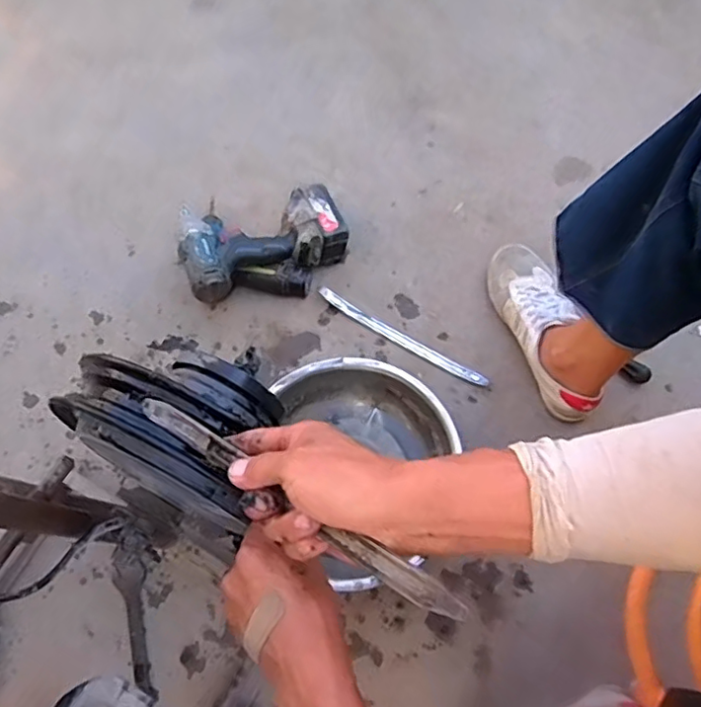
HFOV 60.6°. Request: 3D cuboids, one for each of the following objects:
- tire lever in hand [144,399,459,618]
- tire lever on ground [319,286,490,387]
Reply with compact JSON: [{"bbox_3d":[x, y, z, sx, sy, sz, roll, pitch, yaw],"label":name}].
[{"bbox_3d":[-0.050,0.093,0.409,0.287,0.013,0.018,25,71,32],"label":"tire lever in hand"},{"bbox_3d":[0.078,-0.025,0.911,0.285,0.018,0.022,30,73,11],"label":"tire lever on ground"}]

